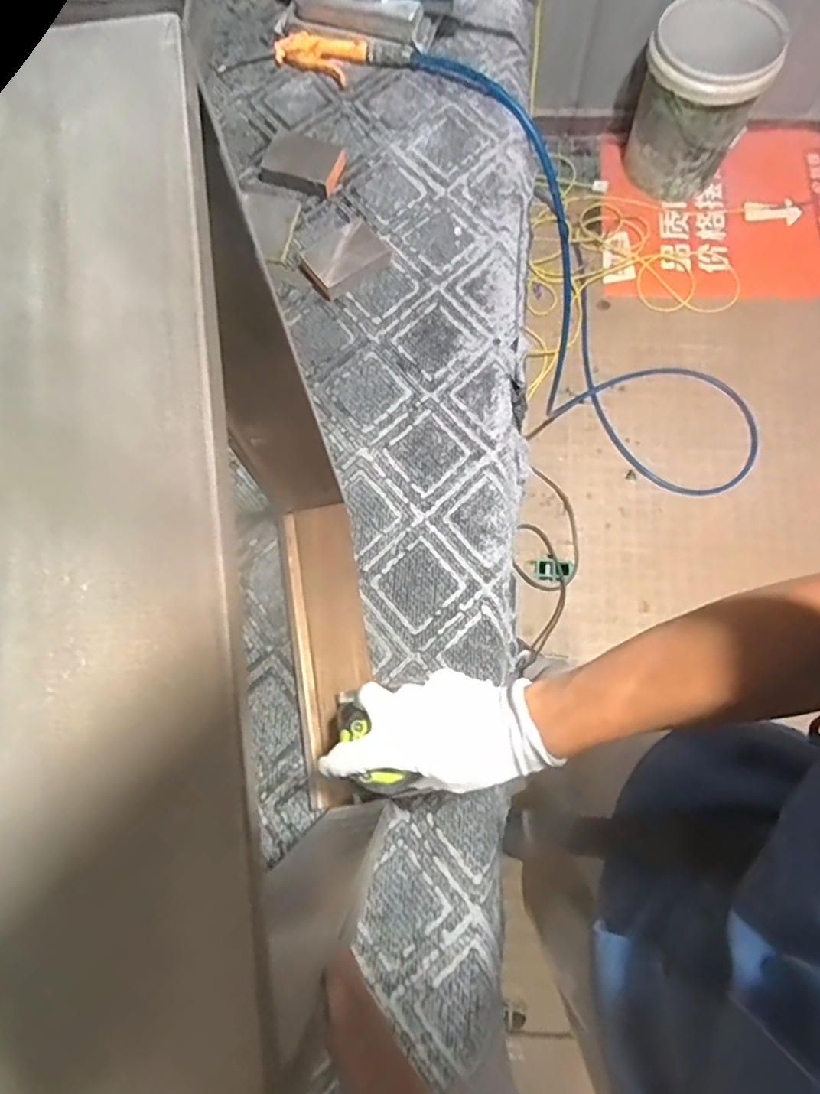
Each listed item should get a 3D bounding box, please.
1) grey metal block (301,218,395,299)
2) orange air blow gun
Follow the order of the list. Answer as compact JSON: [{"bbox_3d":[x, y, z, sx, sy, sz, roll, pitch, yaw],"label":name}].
[{"bbox_3d":[-0.081,-0.388,0.780,0.114,0.039,0.075,-37,76,-8],"label":"grey metal block"},{"bbox_3d":[-0.139,-0.743,0.887,0.273,0.031,0.066,7,74,4],"label":"orange air blow gun"}]

